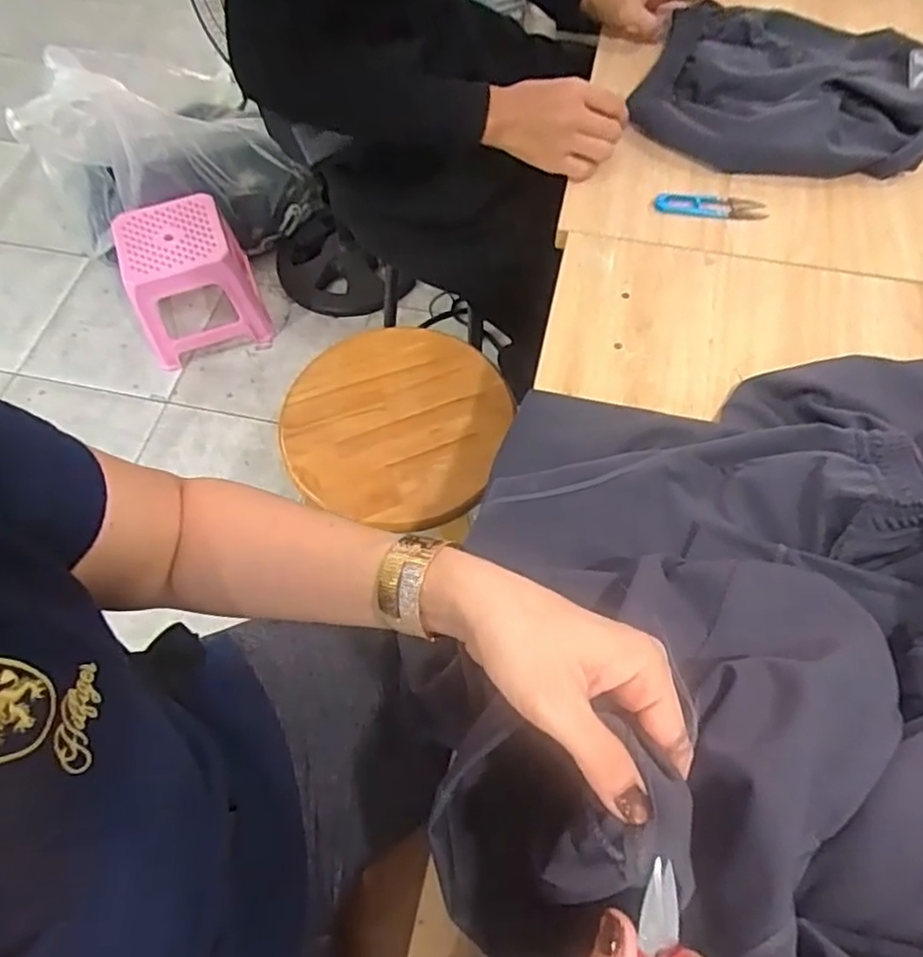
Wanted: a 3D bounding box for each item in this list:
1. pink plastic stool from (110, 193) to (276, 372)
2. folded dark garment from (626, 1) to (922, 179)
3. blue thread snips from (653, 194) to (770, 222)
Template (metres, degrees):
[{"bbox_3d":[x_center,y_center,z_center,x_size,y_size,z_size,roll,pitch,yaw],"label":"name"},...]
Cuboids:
[{"bbox_3d":[-0.630,-0.460,1.557,0.272,0.253,0.237,-21,64,-9],"label":"pink plastic stool"},{"bbox_3d":[0.408,-0.482,0.815,0.343,0.040,0.308,22,65,13],"label":"folded dark garment"},{"bbox_3d":[0.278,-0.306,0.749,0.122,0.008,0.032,5,63,4],"label":"blue thread snips"}]

